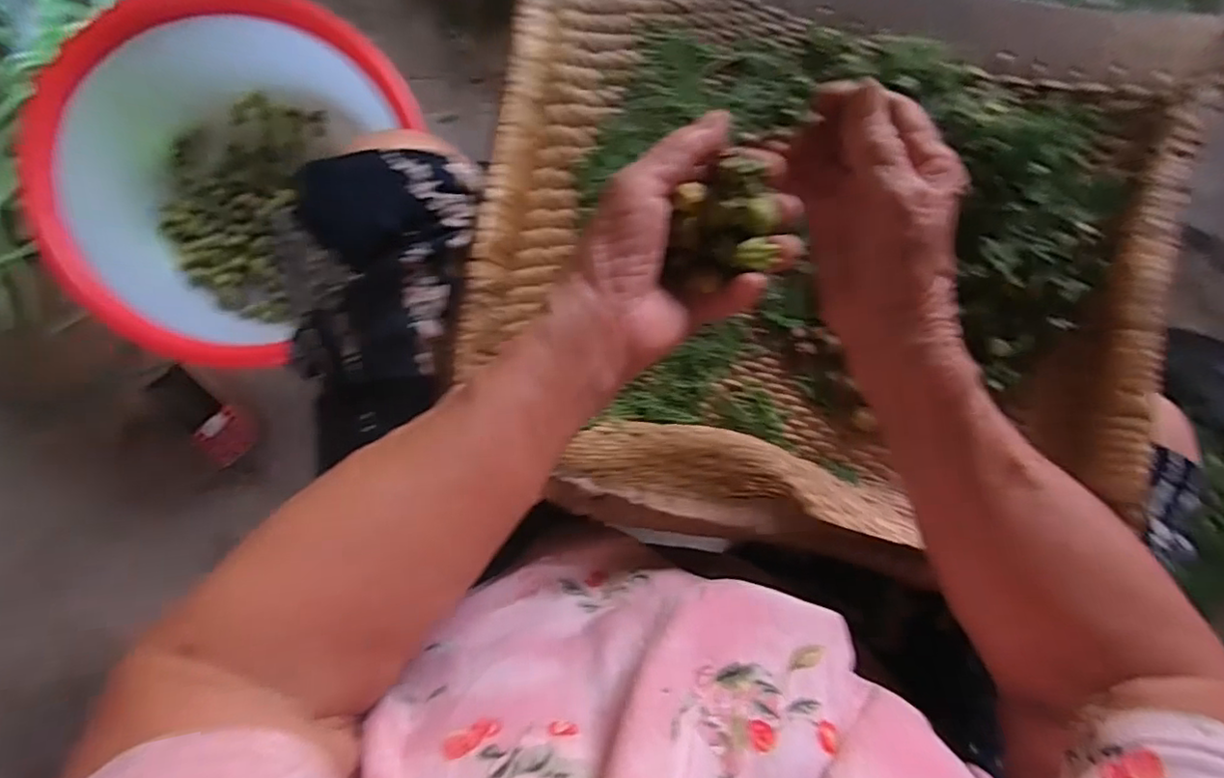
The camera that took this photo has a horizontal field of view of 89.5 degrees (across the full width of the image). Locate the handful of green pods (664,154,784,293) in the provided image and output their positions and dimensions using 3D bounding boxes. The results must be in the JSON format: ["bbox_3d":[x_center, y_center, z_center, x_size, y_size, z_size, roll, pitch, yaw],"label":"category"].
[{"bbox_3d":[0.053,-0.076,0.288,0.046,0.029,0.051,0,90,-7],"label":"handful of green pods"}]

